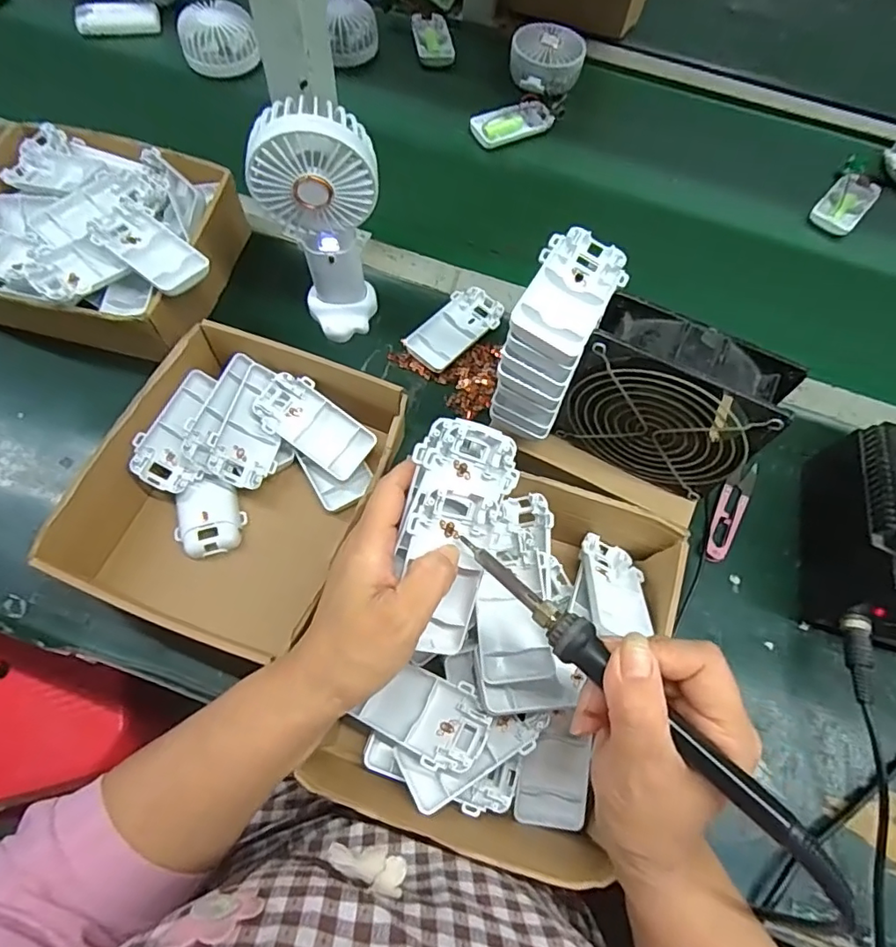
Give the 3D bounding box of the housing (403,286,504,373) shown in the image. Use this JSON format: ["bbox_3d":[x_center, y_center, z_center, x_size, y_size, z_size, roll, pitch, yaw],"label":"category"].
[{"bbox_3d":[0.008,-0.134,0.506,0.046,0.016,0.098,40,71,13],"label":"housing"}]

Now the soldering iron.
[{"bbox_3d":[0.082,0.099,0.247,0.020,0.013,0.210,-41,64,-18],"label":"soldering iron"}]

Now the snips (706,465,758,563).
[{"bbox_3d":[0.236,0.030,0.451,0.023,0.008,0.100,30,69,9],"label":"snips"}]

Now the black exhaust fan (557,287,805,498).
[{"bbox_3d":[0.141,-0.045,0.359,0.117,0.113,0.045,27,68,8],"label":"black exhaust fan"}]

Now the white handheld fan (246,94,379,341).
[{"bbox_3d":[-0.096,-0.184,0.426,0.087,0.190,0.048,-8,68,-6],"label":"white handheld fan"}]

